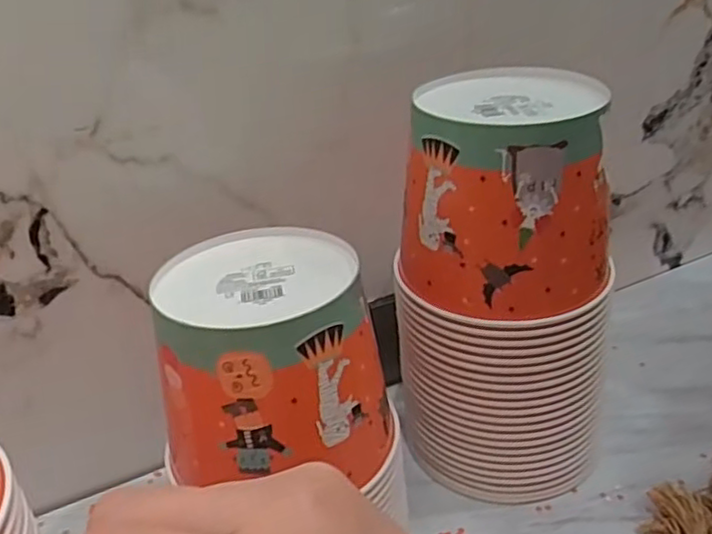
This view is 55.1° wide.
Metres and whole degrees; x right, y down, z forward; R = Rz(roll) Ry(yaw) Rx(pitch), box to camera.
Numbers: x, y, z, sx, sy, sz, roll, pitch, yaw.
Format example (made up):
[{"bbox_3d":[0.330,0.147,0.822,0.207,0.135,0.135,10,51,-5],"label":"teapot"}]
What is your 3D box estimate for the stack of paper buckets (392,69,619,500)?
[{"bbox_3d":[0.108,0.022,0.509,0.137,0.289,0.133,-23,33,-29],"label":"stack of paper buckets"}]

